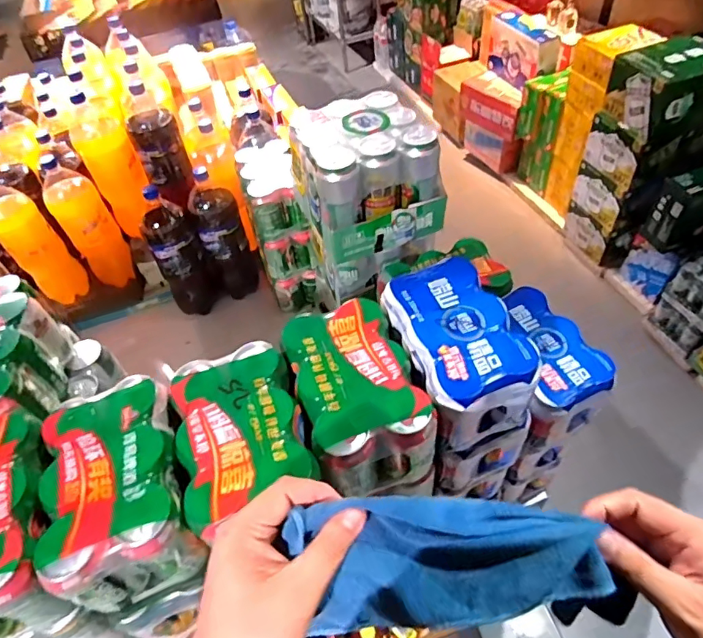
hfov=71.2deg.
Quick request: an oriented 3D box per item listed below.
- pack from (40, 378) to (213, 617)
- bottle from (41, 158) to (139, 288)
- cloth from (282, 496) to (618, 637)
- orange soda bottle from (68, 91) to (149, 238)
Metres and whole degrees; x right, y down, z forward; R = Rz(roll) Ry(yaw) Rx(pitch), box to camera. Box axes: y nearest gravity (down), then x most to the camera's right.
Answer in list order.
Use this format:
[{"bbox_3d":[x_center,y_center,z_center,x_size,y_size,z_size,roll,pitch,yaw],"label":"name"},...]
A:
[{"bbox_3d":[-0.234,0.180,0.515,0.134,0.107,0.196,-22,51,-12],"label":"pack"},{"bbox_3d":[-0.611,-0.214,1.156,0.108,0.309,0.096,-32,53,-20],"label":"bottle"},{"bbox_3d":[0.071,0.185,0.364,0.228,0.104,0.021,1,5,-1],"label":"cloth"},{"bbox_3d":[-0.536,-0.343,1.112,0.101,0.283,0.115,-34,54,-21],"label":"orange soda bottle"}]

